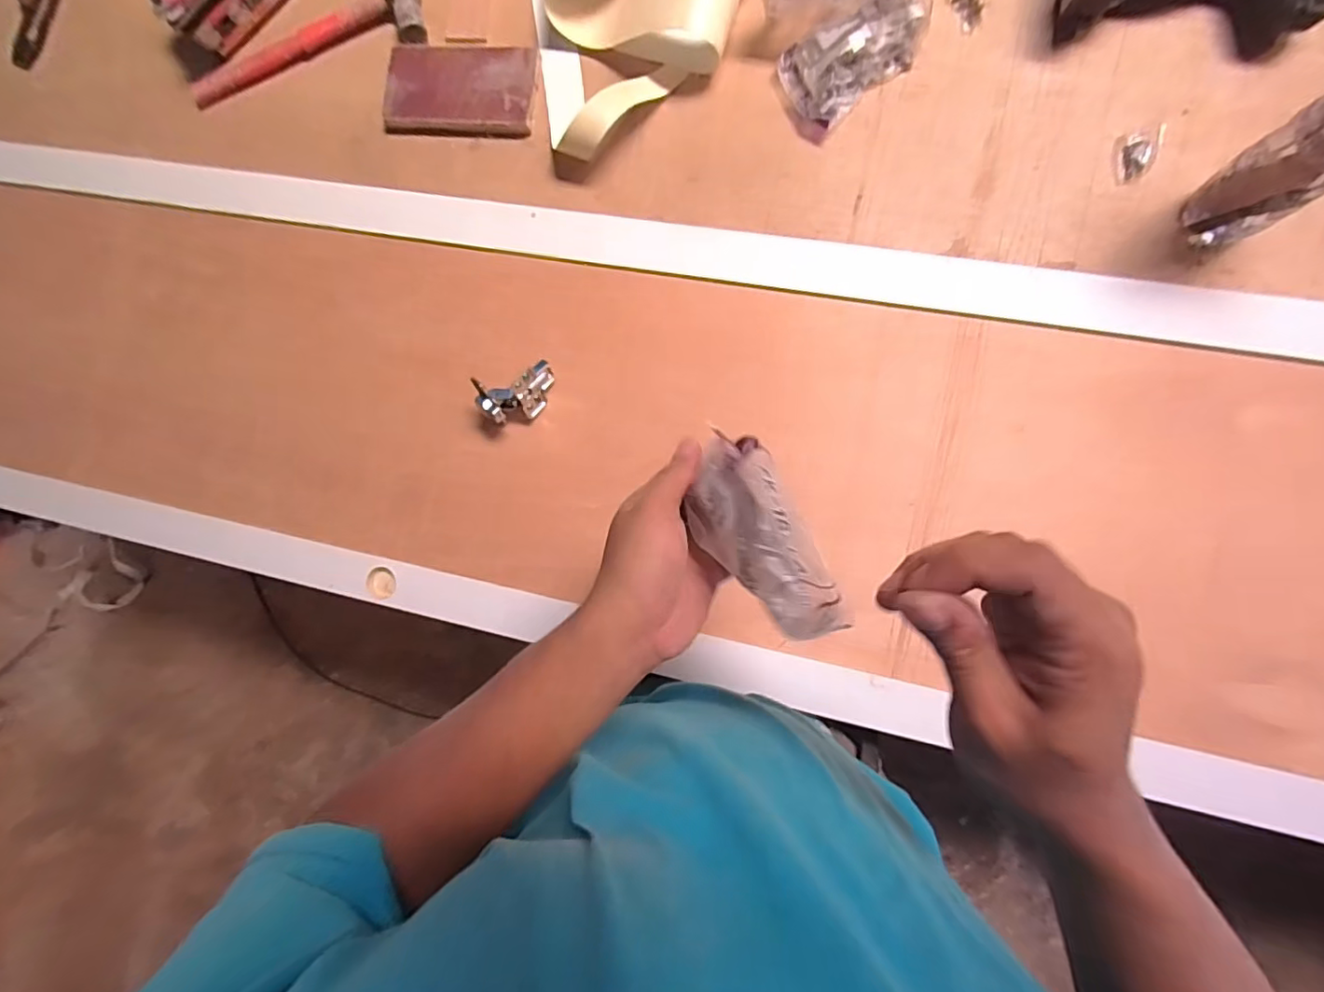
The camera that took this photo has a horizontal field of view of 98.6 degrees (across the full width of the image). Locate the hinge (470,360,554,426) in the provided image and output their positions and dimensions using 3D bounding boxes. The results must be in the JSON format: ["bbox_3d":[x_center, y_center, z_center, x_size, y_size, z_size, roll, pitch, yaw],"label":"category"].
[{"bbox_3d":[-0.146,-0.104,0.575,0.080,0.040,0.048,-28,82,4],"label":"hinge"}]

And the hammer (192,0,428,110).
[{"bbox_3d":[-0.415,-0.525,0.653,0.292,0.033,0.089,-14,83,6],"label":"hammer"}]

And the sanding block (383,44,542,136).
[{"bbox_3d":[-0.222,-0.446,0.627,0.170,0.027,0.084,6,86,8],"label":"sanding block"}]

